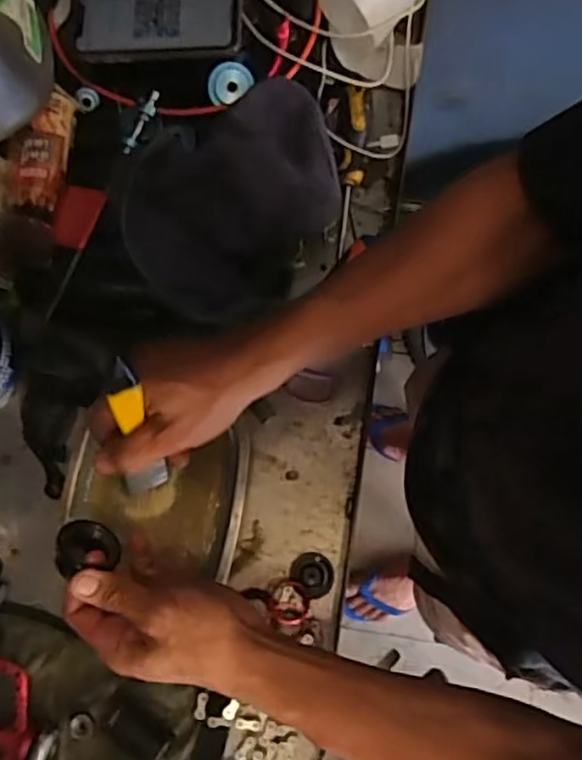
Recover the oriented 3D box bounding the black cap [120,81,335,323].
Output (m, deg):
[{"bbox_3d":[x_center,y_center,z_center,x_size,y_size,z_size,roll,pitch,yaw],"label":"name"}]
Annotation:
[{"bbox_3d":[-0.050,-0.165,0.555,0.163,0.068,0.219,29,81,7],"label":"black cap"}]

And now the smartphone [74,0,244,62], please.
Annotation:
[{"bbox_3d":[-0.117,-0.324,0.581,0.145,0.011,0.080,-5,78,0],"label":"smartphone"}]

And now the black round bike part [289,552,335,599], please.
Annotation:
[{"bbox_3d":[0.020,0.168,0.568,0.038,0.010,0.033,44,83,9],"label":"black round bike part"}]

